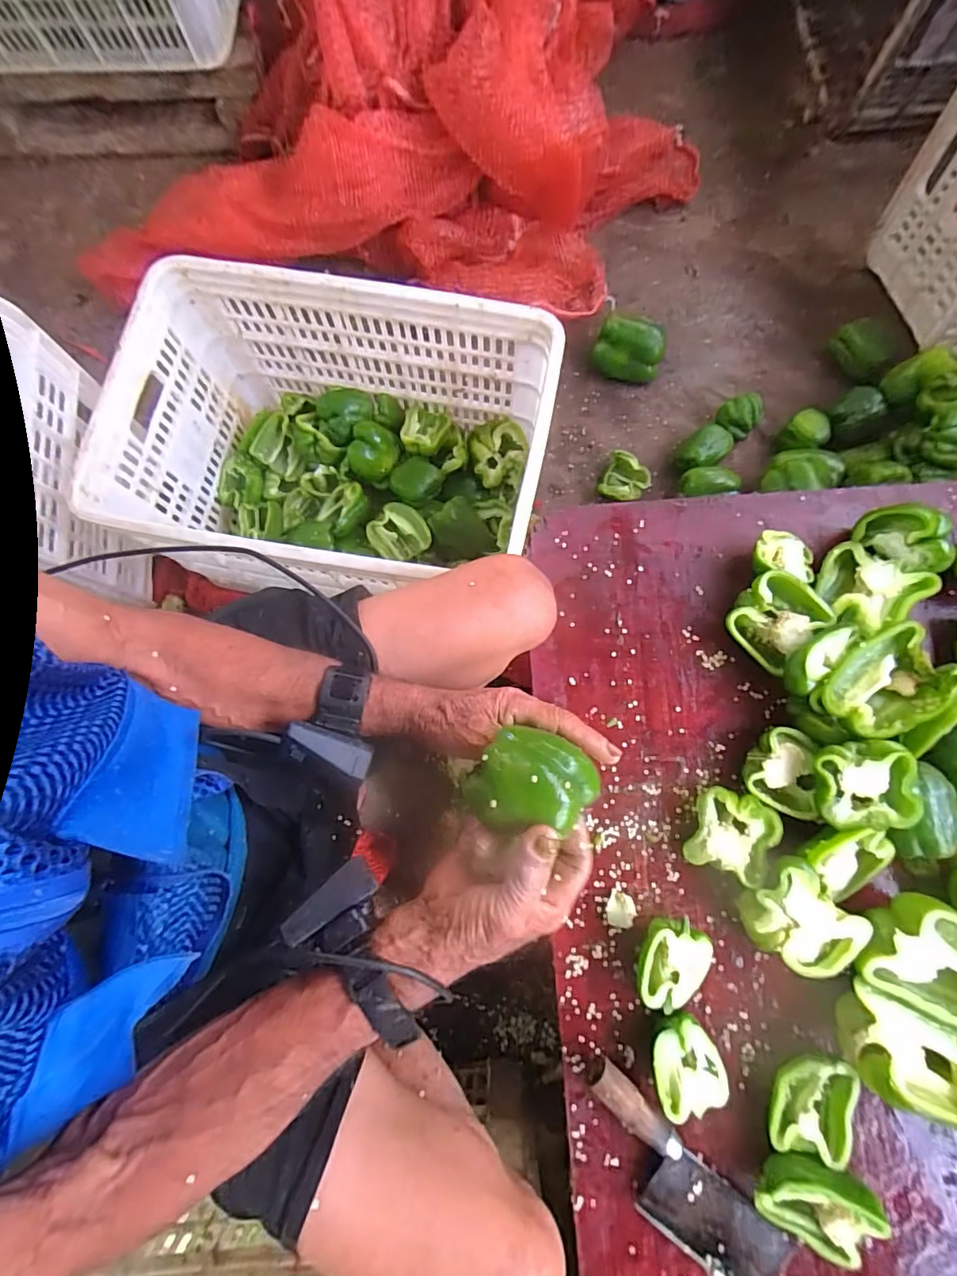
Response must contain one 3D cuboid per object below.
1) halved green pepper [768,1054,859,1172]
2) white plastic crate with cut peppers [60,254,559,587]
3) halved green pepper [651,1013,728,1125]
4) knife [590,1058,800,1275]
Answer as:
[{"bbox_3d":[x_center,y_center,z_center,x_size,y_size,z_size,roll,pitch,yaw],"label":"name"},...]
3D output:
[{"bbox_3d":[0.283,0.393,0.438,0.060,0.034,0.080,13,80,4],"label":"halved green pepper"},{"bbox_3d":[-0.176,-0.254,0.710,0.507,0.247,0.328,9,80,3],"label":"white plastic crate with cut peppers"},{"bbox_3d":[0.183,0.379,0.466,0.063,0.029,0.075,-20,80,-2],"label":"halved green pepper"},{"bbox_3d":[0.169,0.464,0.435,0.212,0.025,0.069,41,83,8],"label":"knife"}]

